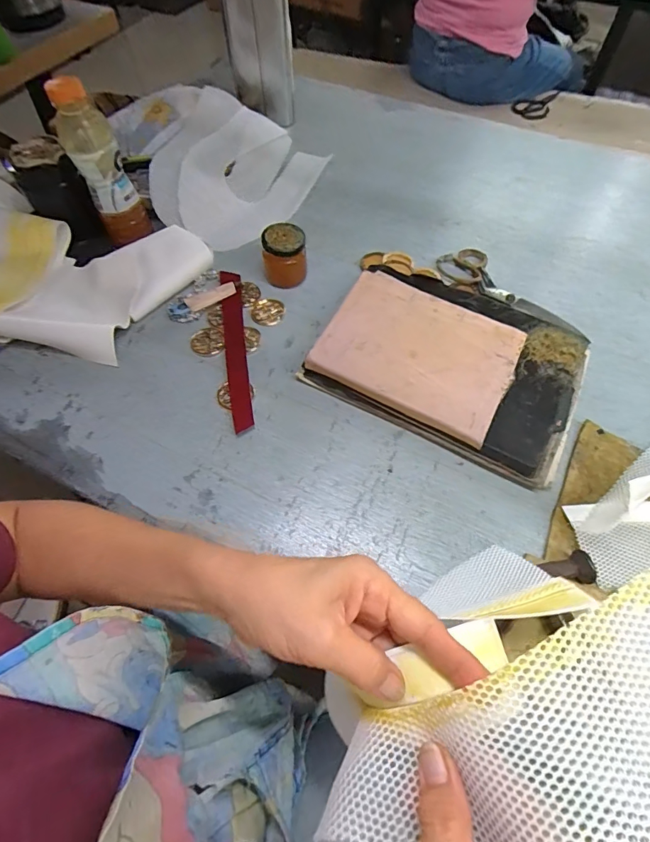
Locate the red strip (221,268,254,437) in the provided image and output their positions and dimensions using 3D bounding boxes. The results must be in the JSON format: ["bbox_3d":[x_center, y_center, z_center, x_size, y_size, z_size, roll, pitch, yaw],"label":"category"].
[{"bbox_3d":[-0.119,-0.101,0.561,0.028,0.014,0.251,-9,59,-4],"label":"red strip"}]

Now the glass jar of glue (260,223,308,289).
[{"bbox_3d":[-0.056,-0.231,0.597,0.061,0.073,0.053,-1,61,0],"label":"glass jar of glue"}]

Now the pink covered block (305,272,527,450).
[{"bbox_3d":[0.111,-0.088,0.505,0.218,0.018,0.163,28,65,16],"label":"pink covered block"}]

